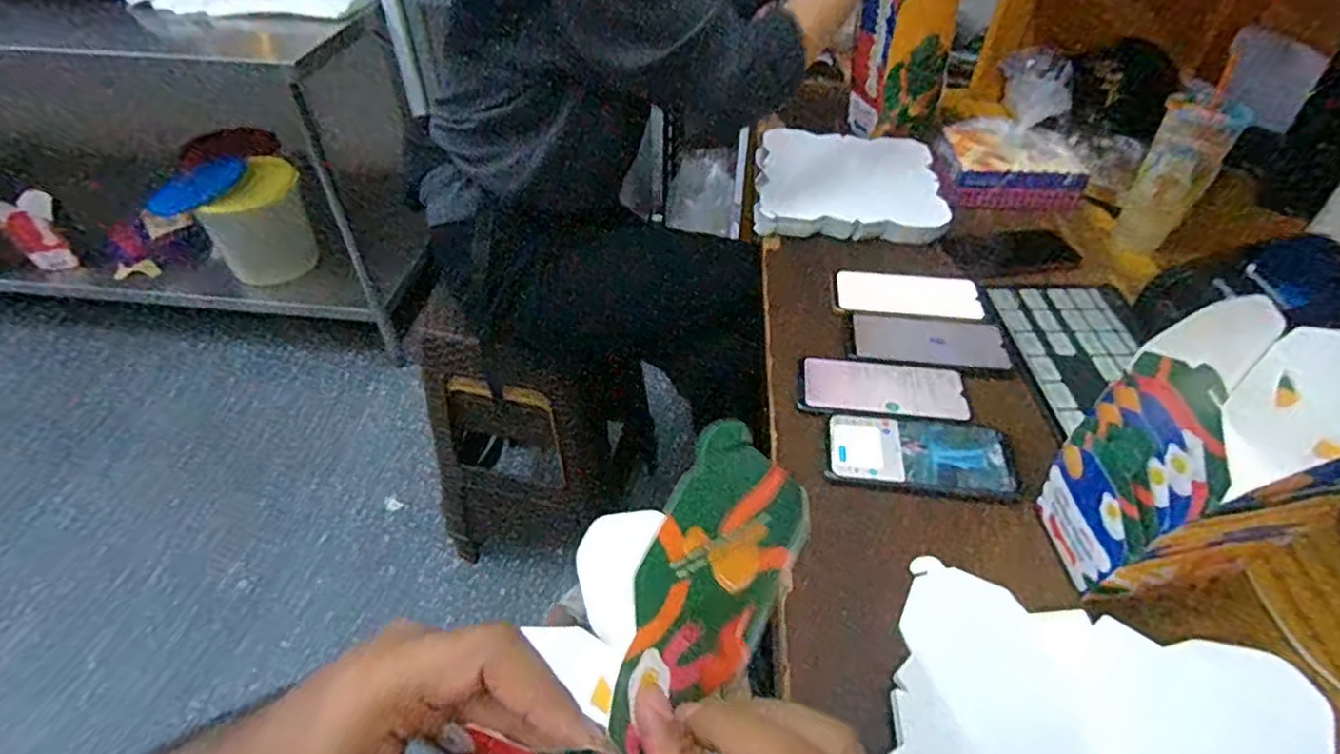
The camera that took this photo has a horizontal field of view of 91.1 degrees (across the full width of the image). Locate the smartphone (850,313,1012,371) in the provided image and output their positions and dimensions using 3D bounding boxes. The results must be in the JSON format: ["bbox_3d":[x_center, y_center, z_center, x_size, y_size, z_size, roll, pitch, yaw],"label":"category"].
[{"bbox_3d":[0.283,-0.040,0.724,0.161,0.005,0.077,4,45,3],"label":"smartphone"}]

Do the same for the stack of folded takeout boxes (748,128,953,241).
[{"bbox_3d":[0.251,-0.283,0.943,0.247,0.024,0.262,6,45,5],"label":"stack of folded takeout boxes"}]

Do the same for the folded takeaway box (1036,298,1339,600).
[{"bbox_3d":[0.352,0.067,0.447,0.108,0.207,0.117,1,45,0],"label":"folded takeaway box"}]

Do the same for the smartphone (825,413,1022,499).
[{"bbox_3d":[0.231,0.070,0.610,0.164,0.009,0.084,7,45,6],"label":"smartphone"}]

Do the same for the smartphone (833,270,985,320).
[{"bbox_3d":[0.279,-0.100,0.783,0.167,0.008,0.081,4,45,3],"label":"smartphone"}]

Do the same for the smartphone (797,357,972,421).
[{"bbox_3d":[0.217,0.011,0.670,0.161,0.010,0.078,3,45,2],"label":"smartphone"}]

